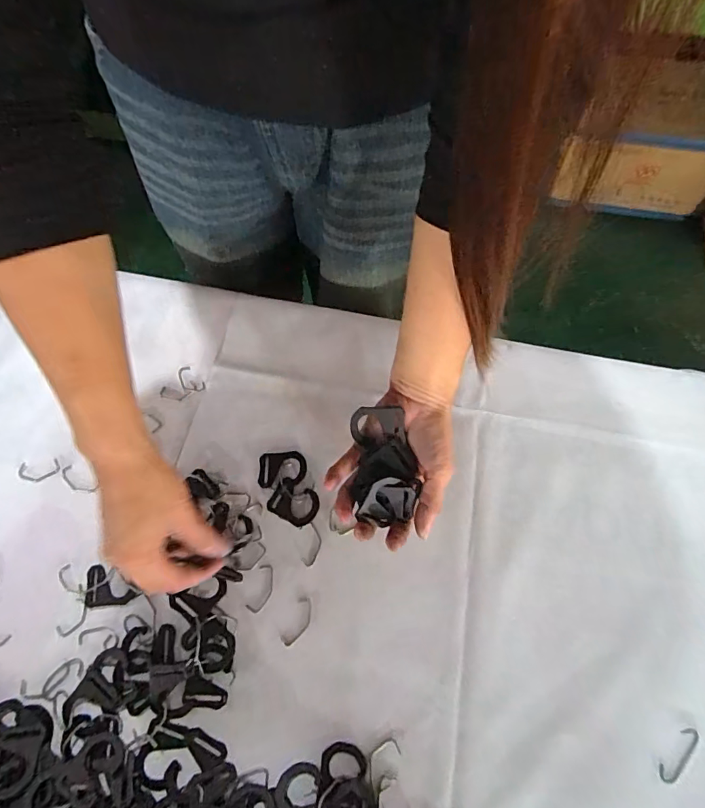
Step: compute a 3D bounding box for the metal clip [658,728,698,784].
[{"bbox_3d":[0.243,0.261,0.340,0.014,0.004,0.043,40,74,17],"label":"metal clip"}]

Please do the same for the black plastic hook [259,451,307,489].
[{"bbox_3d":[-0.065,0.060,0.419,0.044,0.004,0.032,-3,67,1],"label":"black plastic hook"}]

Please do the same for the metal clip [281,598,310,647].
[{"bbox_3d":[-0.044,0.181,0.378,0.017,0.004,0.040,22,70,11],"label":"metal clip"}]

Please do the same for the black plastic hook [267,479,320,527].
[{"bbox_3d":[-0.052,0.091,0.417,0.044,0.004,0.033,25,70,12],"label":"black plastic hook"}]

